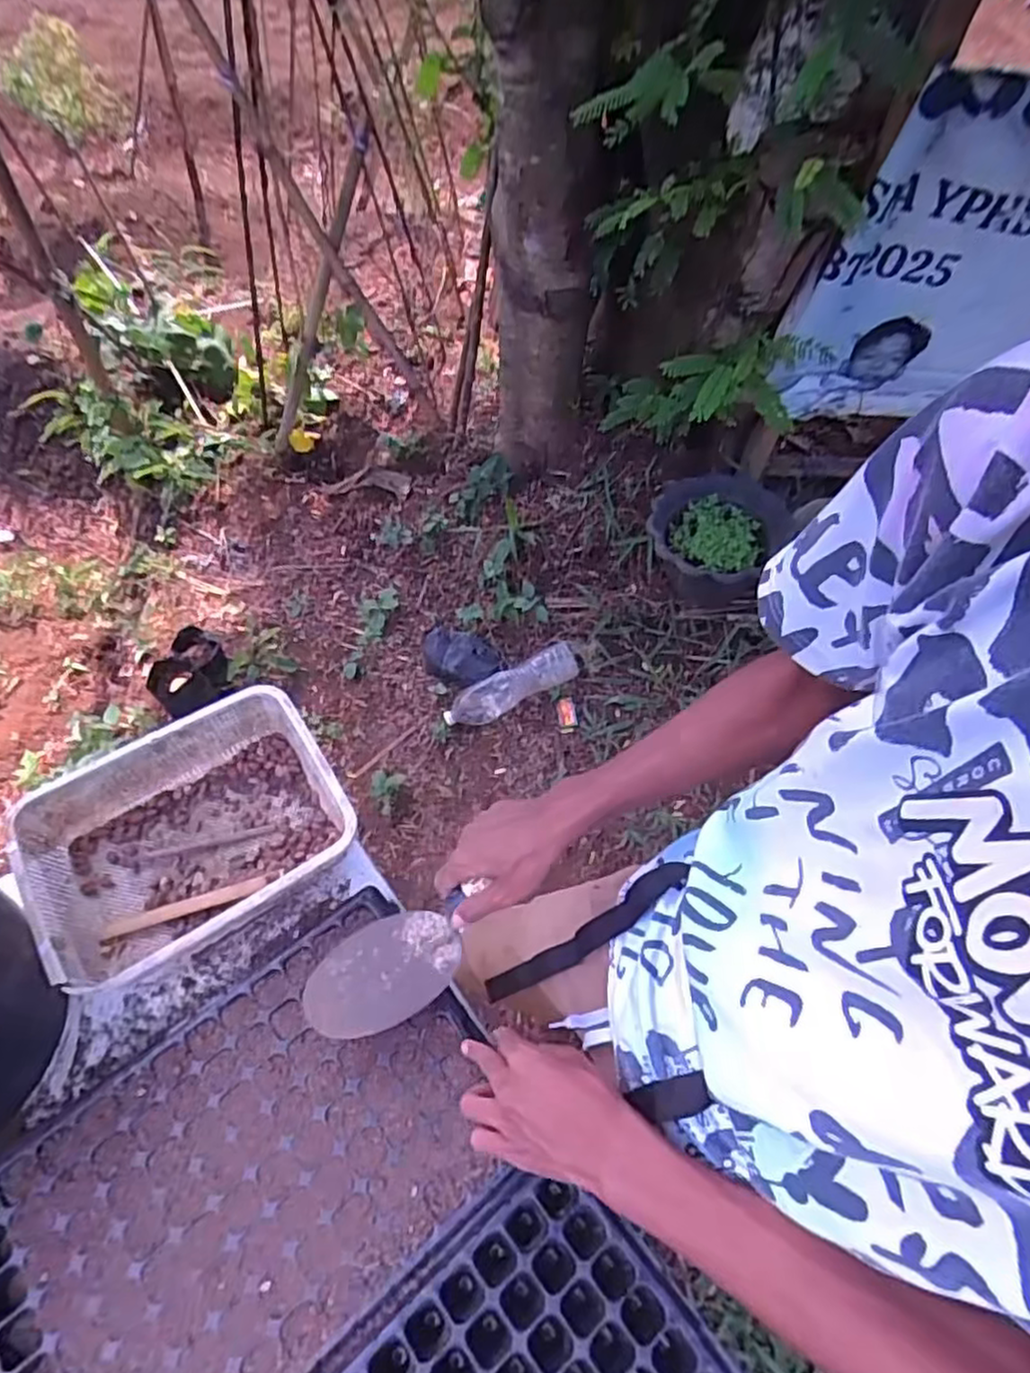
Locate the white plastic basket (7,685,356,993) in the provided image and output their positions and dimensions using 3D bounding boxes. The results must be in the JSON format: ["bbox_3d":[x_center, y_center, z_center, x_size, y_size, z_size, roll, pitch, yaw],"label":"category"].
[{"bbox_3d":[-0.324,0.153,0.712,0.282,0.089,0.215,-29,62,-20],"label":"white plastic basket"}]

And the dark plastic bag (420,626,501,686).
[{"bbox_3d":[-0.135,-0.072,1.668,0.191,0.046,0.139,19,58,7],"label":"dark plastic bag"}]

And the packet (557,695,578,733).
[{"bbox_3d":[0.120,0.065,1.611,0.040,0.020,0.085,-3,58,-7],"label":"packet"}]

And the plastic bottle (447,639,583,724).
[{"bbox_3d":[-0.007,0.001,1.606,0.323,0.066,0.073,-27,62,1],"label":"plastic bottle"}]

